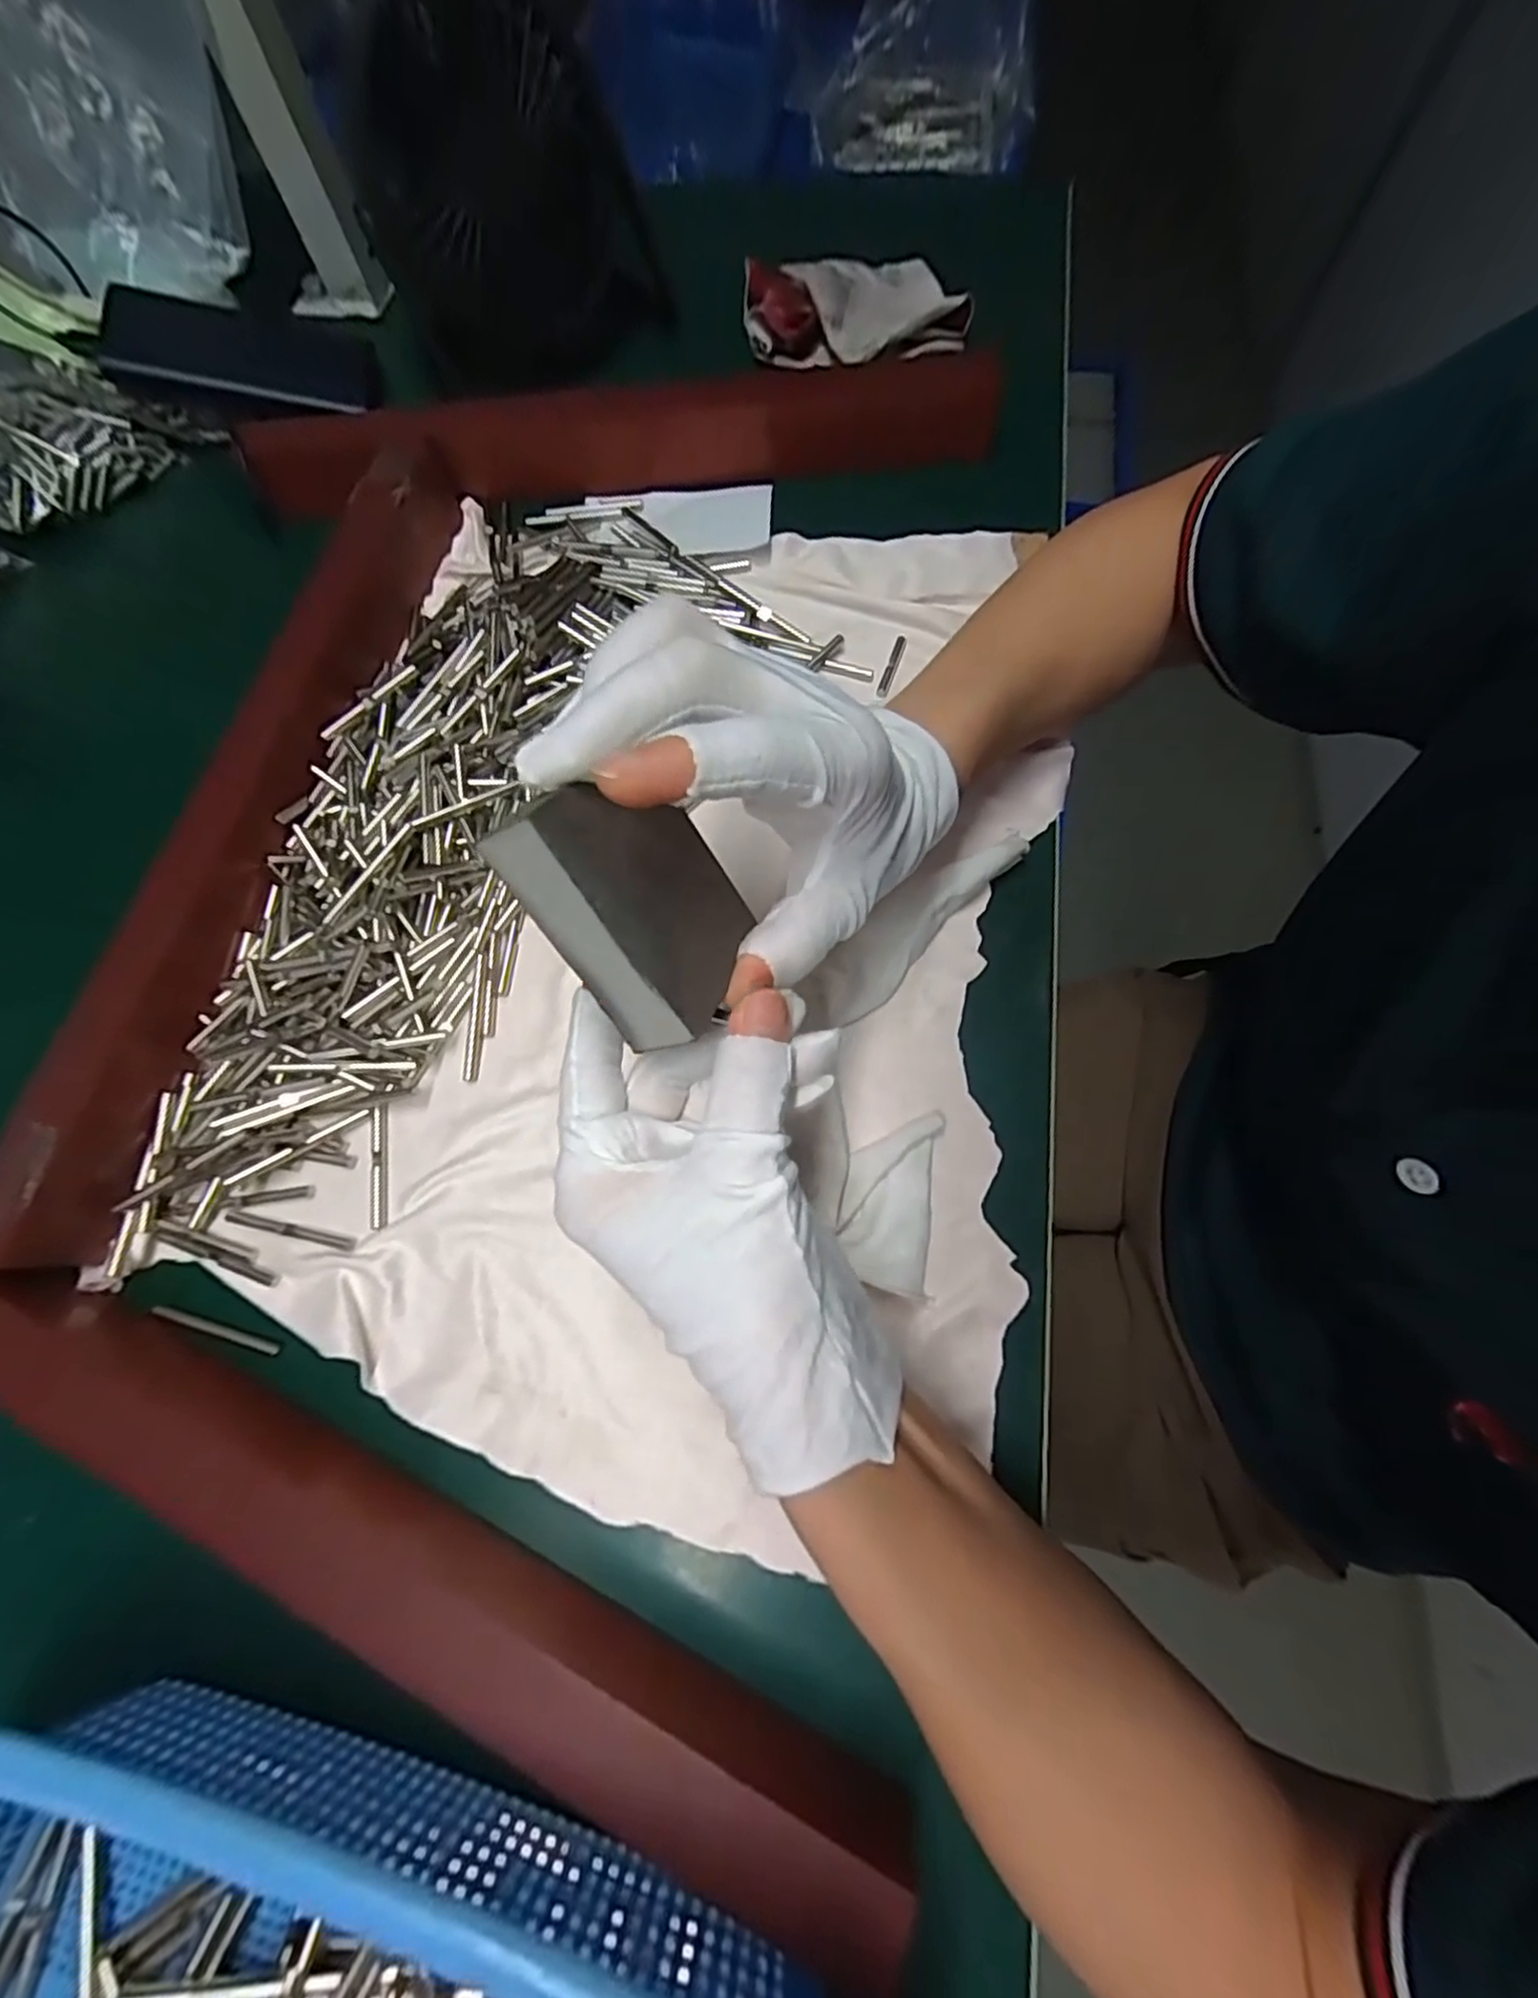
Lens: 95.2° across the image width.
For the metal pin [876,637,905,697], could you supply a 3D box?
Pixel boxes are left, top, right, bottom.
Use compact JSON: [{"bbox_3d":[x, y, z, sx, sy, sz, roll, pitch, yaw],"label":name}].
[{"bbox_3d":[0.059,-0.162,0.338,0.005,0.004,0.034,20,73,8],"label":"metal pin"}]

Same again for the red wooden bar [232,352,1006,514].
[{"bbox_3d":[-0.074,-0.305,0.375,0.396,0.030,0.047,-7,71,-1],"label":"red wooden bar"}]

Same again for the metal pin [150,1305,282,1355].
[{"bbox_3d":[-0.208,0.124,0.263,0.054,0.004,0.004,14,72,6],"label":"metal pin"}]

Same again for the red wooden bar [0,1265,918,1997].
[{"bbox_3d":[-0.143,0.165,0.222,0.384,0.042,0.030,24,74,9],"label":"red wooden bar"}]

